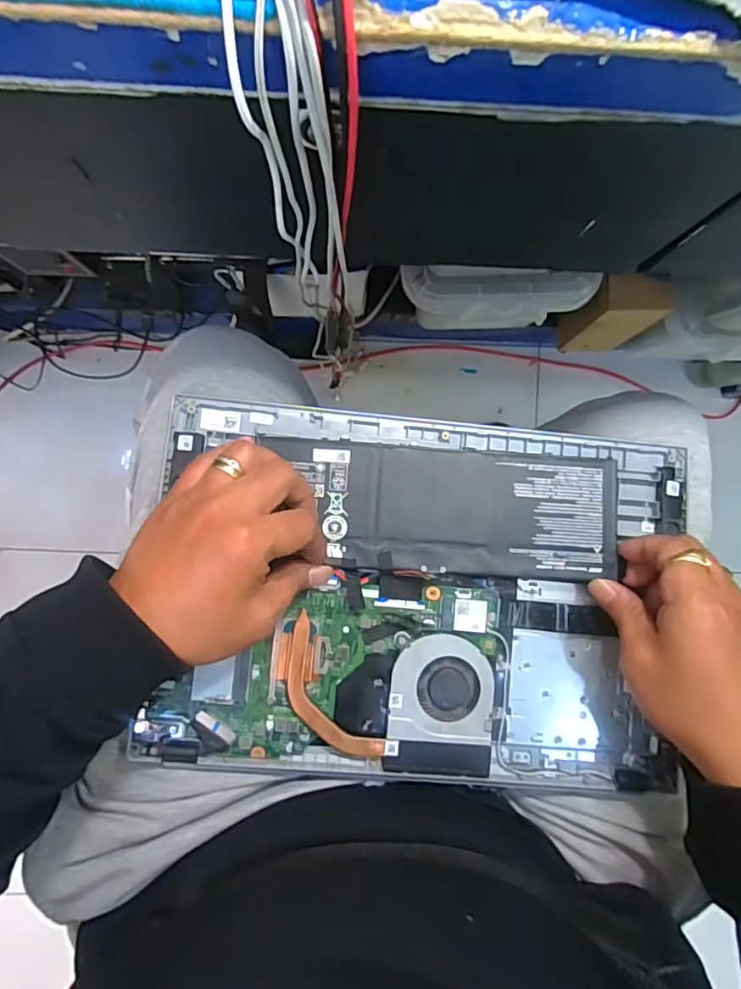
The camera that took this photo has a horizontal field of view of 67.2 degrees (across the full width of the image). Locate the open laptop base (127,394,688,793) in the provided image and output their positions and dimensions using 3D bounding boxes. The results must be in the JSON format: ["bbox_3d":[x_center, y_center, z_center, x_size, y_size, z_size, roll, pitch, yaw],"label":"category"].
[{"bbox_3d":[0.035,0.068,0.379,0.343,0.029,0.237,6,91,-3],"label":"open laptop base"}]

